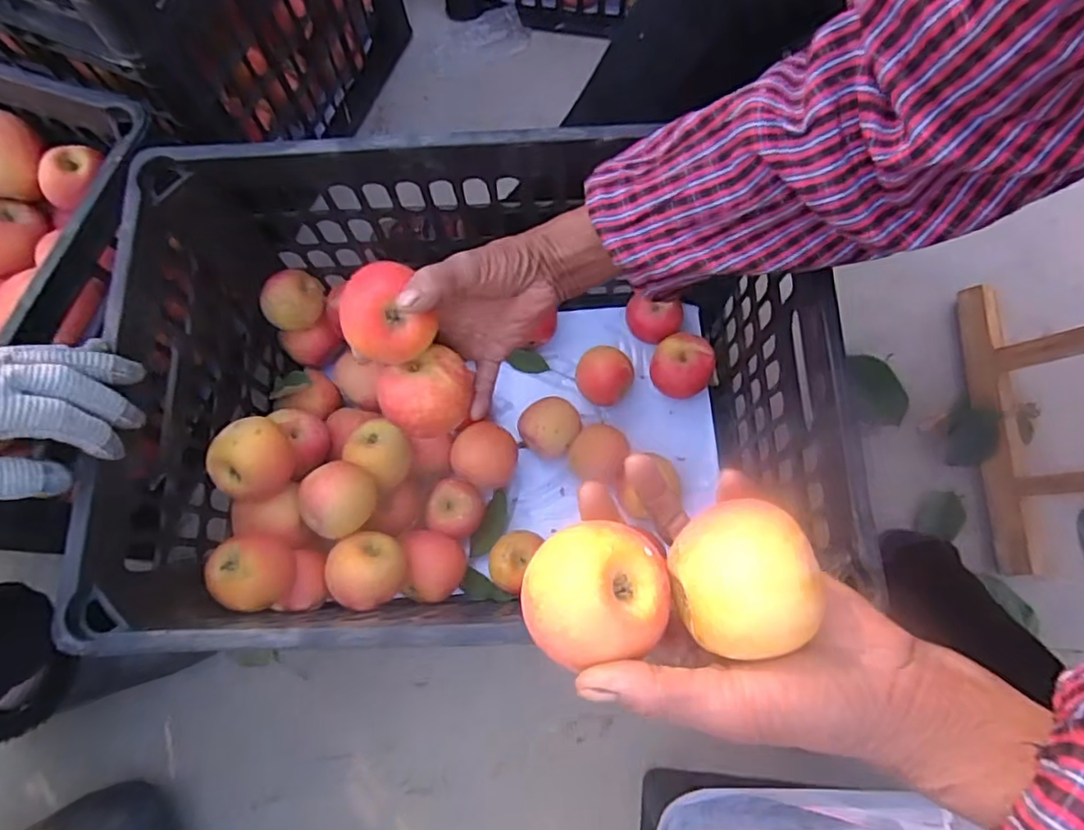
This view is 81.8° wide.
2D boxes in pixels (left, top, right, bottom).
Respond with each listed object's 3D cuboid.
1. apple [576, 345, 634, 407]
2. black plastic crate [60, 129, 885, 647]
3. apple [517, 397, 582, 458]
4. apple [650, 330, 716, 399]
[{"bbox_3d":[0.061,-0.038,0.634,0.055,0.057,0.050,0,75,-2],"label":"apple"},{"bbox_3d":[-0.053,-0.015,0.522,0.474,0.277,0.317,-2,75,-2],"label":"black plastic crate"},{"bbox_3d":[0.006,0.012,0.627,0.057,0.057,0.056,0,75,-2],"label":"apple"},{"bbox_3d":[0.137,-0.046,0.632,0.058,0.063,0.059,0,75,-2],"label":"apple"}]

